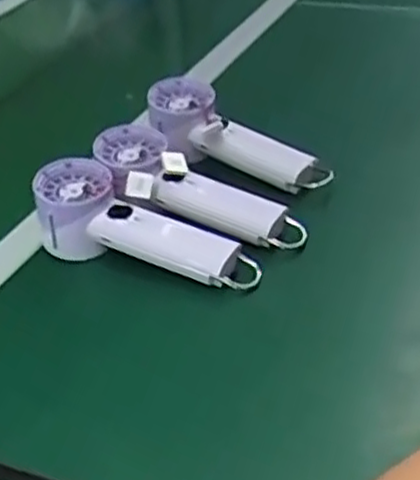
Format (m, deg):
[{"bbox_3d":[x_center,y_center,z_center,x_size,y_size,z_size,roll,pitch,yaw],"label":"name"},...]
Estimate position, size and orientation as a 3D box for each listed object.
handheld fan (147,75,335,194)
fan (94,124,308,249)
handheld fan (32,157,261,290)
[{"bbox_3d":[0.021,-0.092,0.672,0.198,0.039,0.060,31,49,19],"label":"handheld fan"},{"bbox_3d":[-0.015,-0.040,0.604,0.193,0.043,0.061,29,47,14],"label":"fan"},{"bbox_3d":[-0.053,-0.003,0.584,0.196,0.059,0.066,22,44,15],"label":"handheld fan"}]

